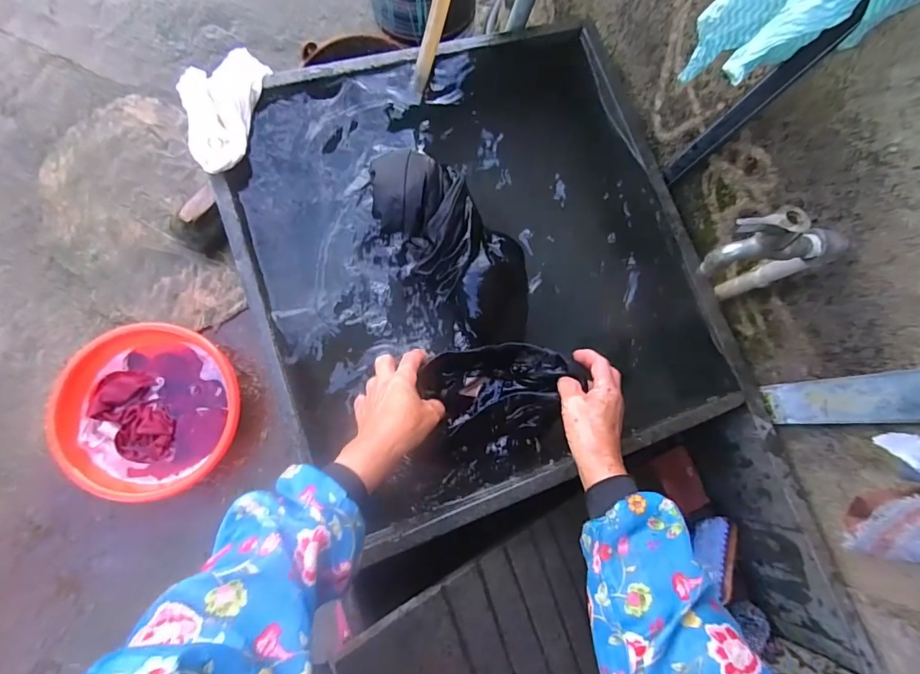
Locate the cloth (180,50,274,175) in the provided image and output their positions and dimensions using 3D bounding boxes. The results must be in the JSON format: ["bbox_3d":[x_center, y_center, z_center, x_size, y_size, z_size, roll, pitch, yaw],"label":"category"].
[{"bbox_3d":[-0.279,-0.265,0.531,0.079,0.036,0.174,9,72,-8],"label":"cloth"}]

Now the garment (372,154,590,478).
[{"bbox_3d":[0.014,-0.035,0.539,0.169,0.070,0.380,-20,89,-10],"label":"garment"}]

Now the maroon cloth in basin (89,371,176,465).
[{"bbox_3d":[-0.730,0.182,1.040,0.134,0.038,0.220,-27,84,-12],"label":"maroon cloth in basin"}]

